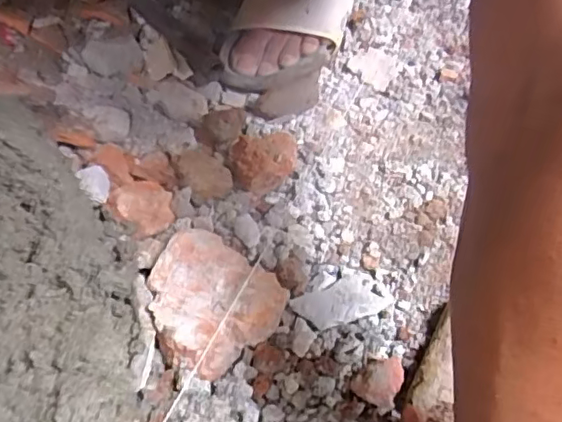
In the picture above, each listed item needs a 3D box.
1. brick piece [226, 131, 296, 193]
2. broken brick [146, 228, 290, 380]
[{"bbox_3d":[-0.014,-0.044,0.462,0.056,0.026,0.053,2,53,-2],"label":"brick piece"},{"bbox_3d":[-0.051,0.063,0.383,0.089,0.027,0.081,30,57,17],"label":"broken brick"}]

